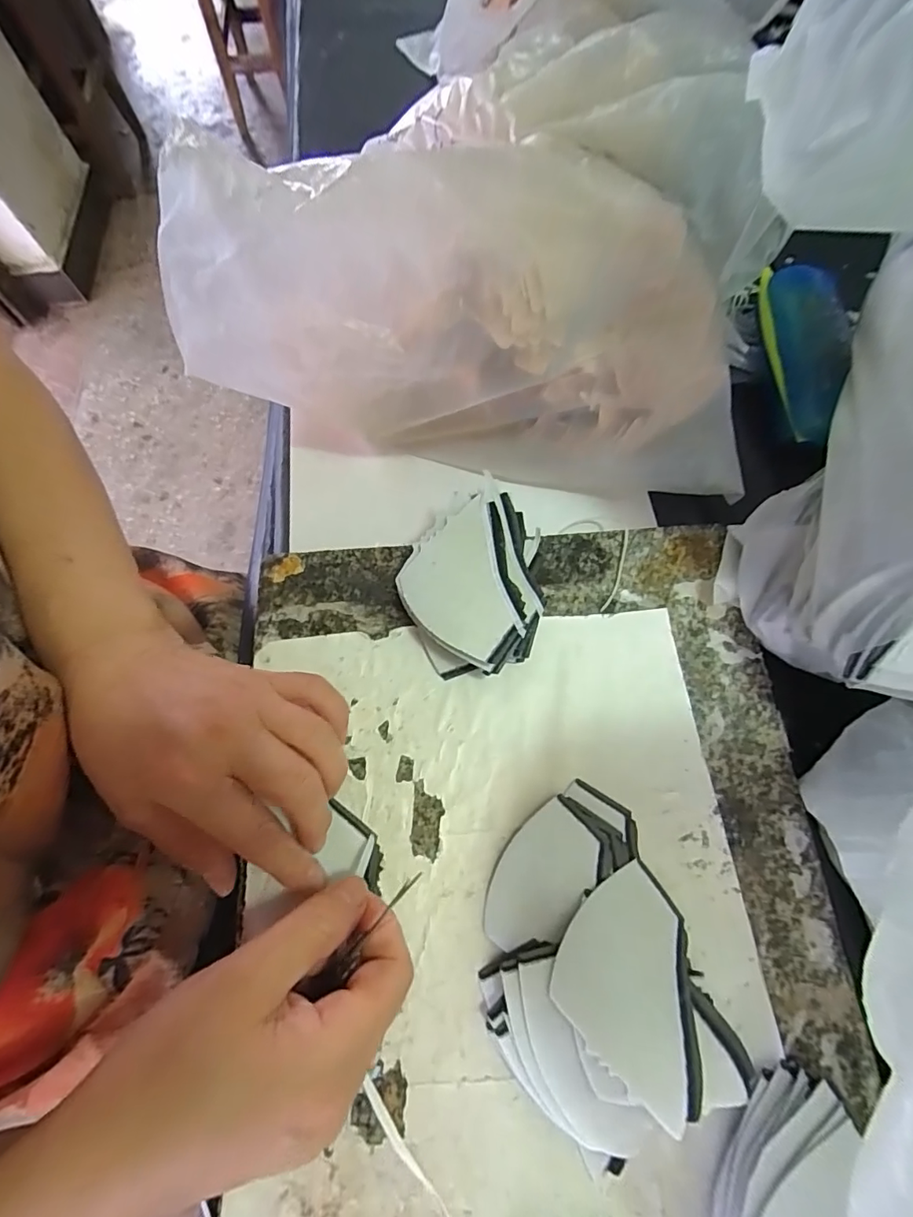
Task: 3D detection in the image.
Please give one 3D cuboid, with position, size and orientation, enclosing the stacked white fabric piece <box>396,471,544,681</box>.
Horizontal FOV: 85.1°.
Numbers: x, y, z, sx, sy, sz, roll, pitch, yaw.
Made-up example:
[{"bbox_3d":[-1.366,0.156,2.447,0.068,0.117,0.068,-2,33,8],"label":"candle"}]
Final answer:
[{"bbox_3d":[0.009,-0.017,0.292,0.078,0.033,0.108,1,71,2],"label":"stacked white fabric piece"}]

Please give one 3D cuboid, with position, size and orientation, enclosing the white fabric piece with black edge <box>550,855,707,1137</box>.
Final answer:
[{"bbox_3d":[0.085,0.170,0.224,0.071,0.006,0.079,-33,65,-21],"label":"white fabric piece with black edge"}]

